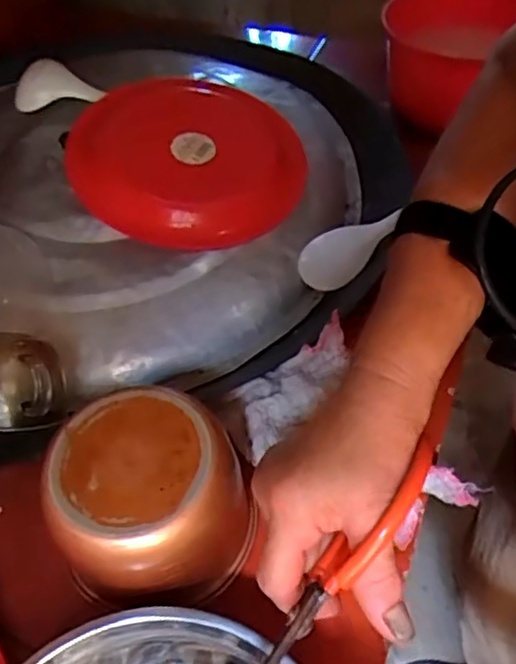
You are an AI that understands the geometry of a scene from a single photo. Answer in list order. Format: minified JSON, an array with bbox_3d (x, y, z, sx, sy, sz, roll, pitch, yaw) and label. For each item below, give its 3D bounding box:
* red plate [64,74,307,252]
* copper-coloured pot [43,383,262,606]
[{"bbox_3d":[-0.069,-0.194,0.692,0.267,0.046,0.245,-18,63,-27],"label":"red plate"},{"bbox_3d":[-0.070,0.116,0.419,0.117,0.107,0.116,-2,51,3],"label":"copper-coloured pot"}]

